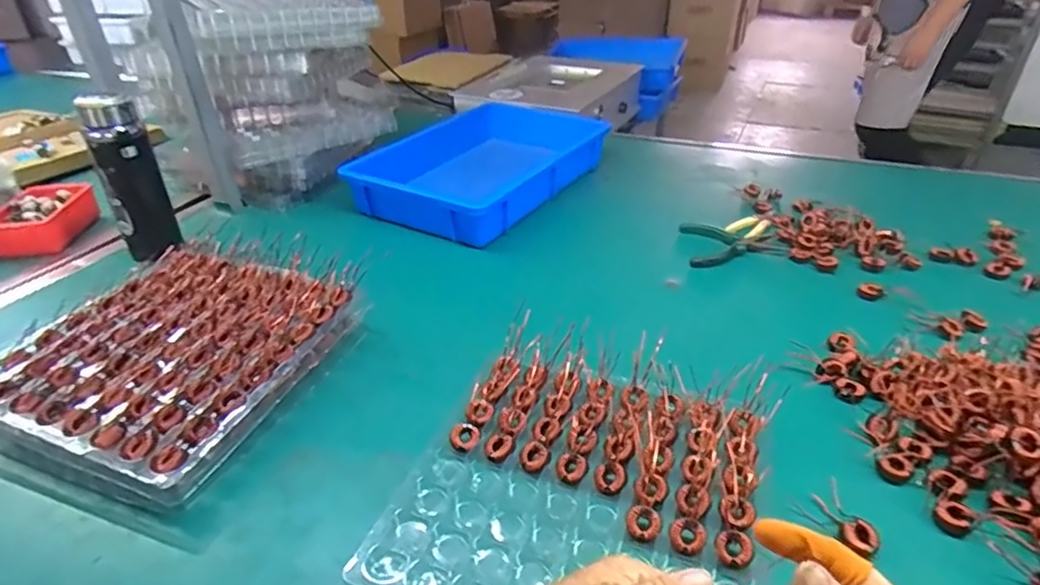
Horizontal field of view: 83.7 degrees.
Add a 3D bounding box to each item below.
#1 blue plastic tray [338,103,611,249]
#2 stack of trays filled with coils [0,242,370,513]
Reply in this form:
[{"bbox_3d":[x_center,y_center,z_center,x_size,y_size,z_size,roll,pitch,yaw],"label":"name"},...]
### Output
[{"bbox_3d":[-0.065,-0.227,1.082,0.313,0.102,0.466,19,38,28],"label":"blue plastic tray"},{"bbox_3d":[-0.357,0.065,0.605,0.284,0.065,0.288,12,36,19],"label":"stack of trays filled with coils"}]

